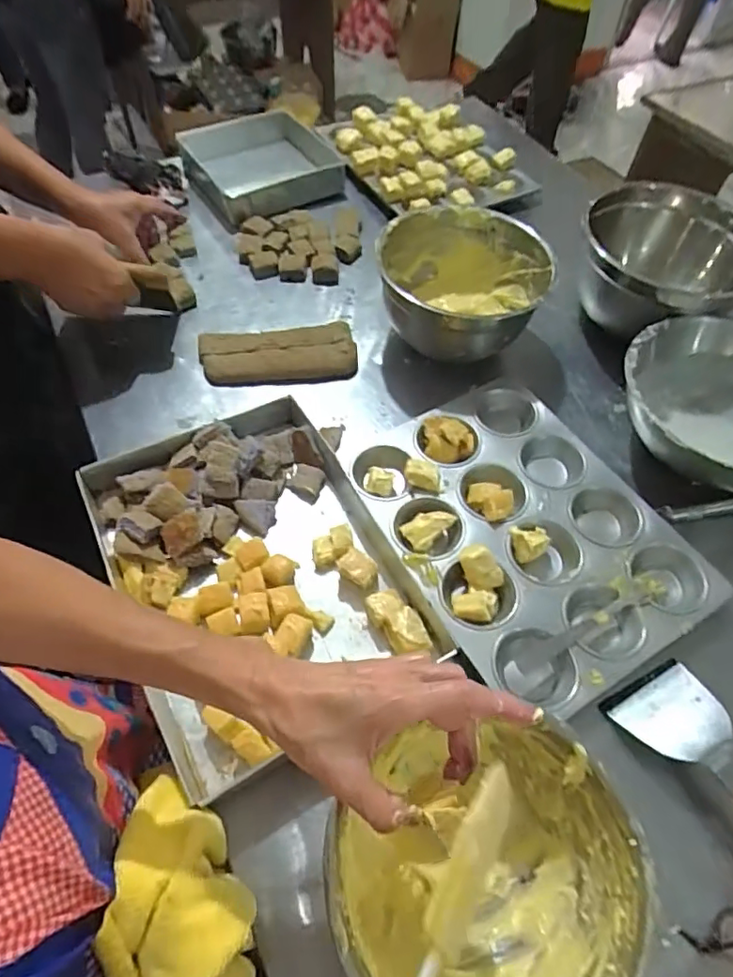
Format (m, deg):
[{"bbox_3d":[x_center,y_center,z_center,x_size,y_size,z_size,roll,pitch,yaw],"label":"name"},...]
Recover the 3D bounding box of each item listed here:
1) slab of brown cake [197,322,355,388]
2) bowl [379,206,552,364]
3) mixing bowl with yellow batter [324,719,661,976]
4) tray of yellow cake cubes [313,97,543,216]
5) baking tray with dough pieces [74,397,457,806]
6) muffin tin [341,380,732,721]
[{"bbox_3d":[-0.111,-0.168,0.703,0.191,0.020,0.084,-4,55,-7],"label":"slab of brown cake"},{"bbox_3d":[0.119,-0.250,0.713,0.197,0.116,0.202,2,54,-3],"label":"bowl"},{"bbox_3d":[0.072,0.258,0.371,0.186,0.103,0.170,1,56,-2],"label":"mixing bowl with yellow batter"},{"bbox_3d":[0.105,-0.567,0.938,0.290,0.064,0.287,-14,56,-13],"label":"tray of yellow cake cubes"},{"bbox_3d":[-0.109,0.065,0.531,0.255,0.045,0.325,-23,59,-19],"label":"baking tray with dough pieces"},{"bbox_3d":[0.152,0.037,0.570,0.251,0.039,0.336,-25,60,-18],"label":"muffin tin"}]

